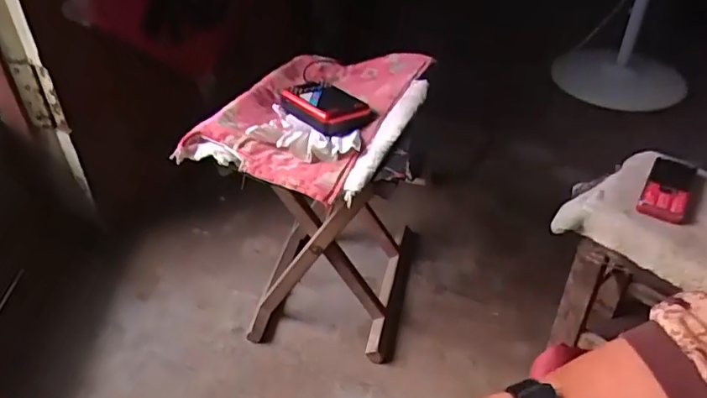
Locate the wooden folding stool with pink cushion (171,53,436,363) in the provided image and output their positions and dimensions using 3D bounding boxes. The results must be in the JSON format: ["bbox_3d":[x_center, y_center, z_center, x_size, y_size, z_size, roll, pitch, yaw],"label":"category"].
[{"bbox_3d":[-0.046,0.012,0.916,0.278,0.403,0.339,9,39,12],"label":"wooden folding stool with pink cushion"}]

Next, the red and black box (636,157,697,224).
[{"bbox_3d":[0.404,-0.015,0.718,0.052,0.033,0.101,20,43,24],"label":"red and black box"}]

